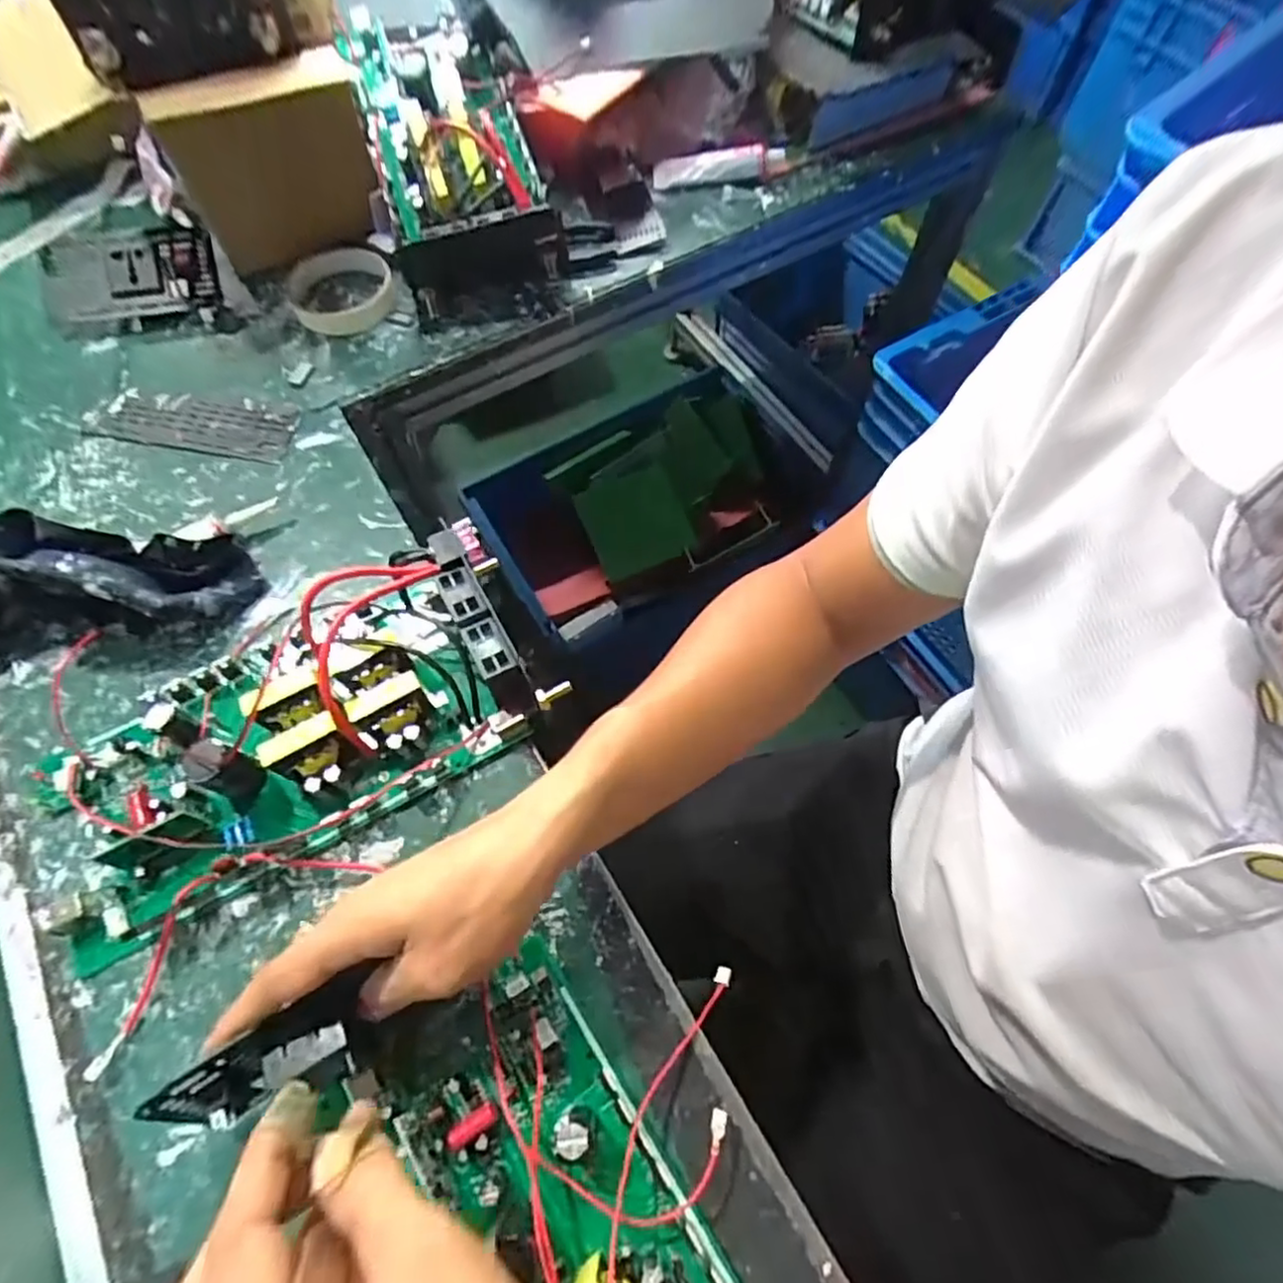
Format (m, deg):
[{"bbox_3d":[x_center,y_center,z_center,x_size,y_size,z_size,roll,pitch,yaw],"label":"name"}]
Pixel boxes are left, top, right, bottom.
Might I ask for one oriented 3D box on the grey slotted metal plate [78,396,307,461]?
[{"bbox_3d":[-0.342,-0.166,0.498,0.149,0.005,0.050,6,65,3],"label":"grey slotted metal plate"}]

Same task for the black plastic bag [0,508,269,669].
[{"bbox_3d":[-0.363,-0.033,0.401,0.217,0.063,0.070,-11,65,-5],"label":"black plastic bag"}]

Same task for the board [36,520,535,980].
[{"bbox_3d":[-0.203,0.043,0.373,0.282,0.059,0.147,-28,68,-13],"label":"board"}]

